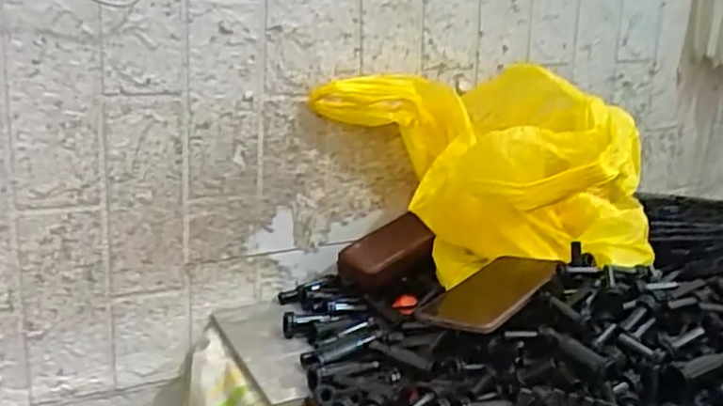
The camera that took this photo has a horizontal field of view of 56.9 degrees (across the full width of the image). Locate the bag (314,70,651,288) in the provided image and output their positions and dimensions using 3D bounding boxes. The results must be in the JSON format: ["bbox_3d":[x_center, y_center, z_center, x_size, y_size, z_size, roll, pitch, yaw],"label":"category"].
[{"bbox_3d":[0.134,-0.024,0.666,0.294,0.191,0.221,16,20,40],"label":"bag"}]

